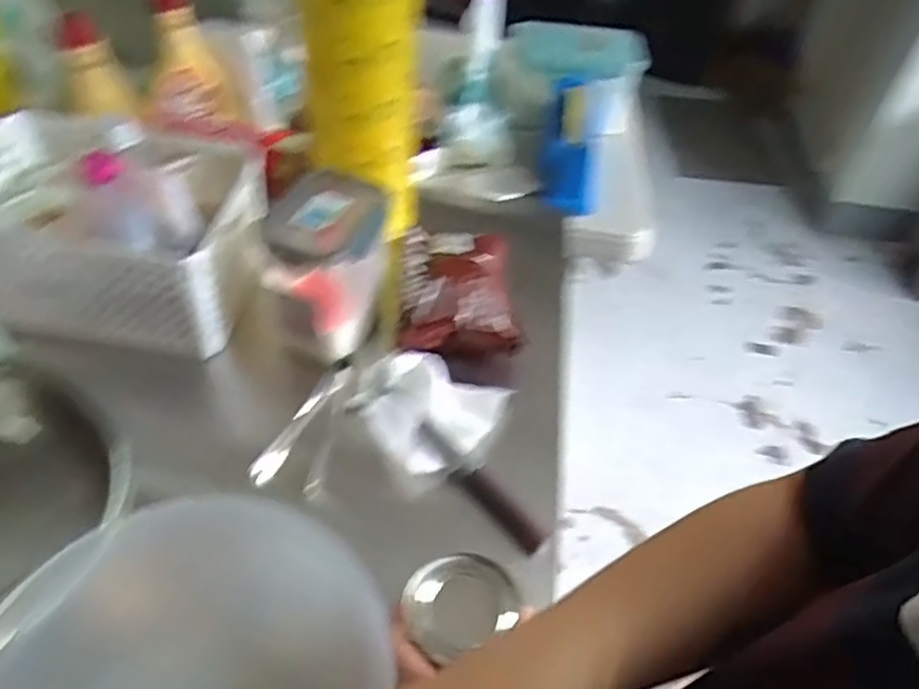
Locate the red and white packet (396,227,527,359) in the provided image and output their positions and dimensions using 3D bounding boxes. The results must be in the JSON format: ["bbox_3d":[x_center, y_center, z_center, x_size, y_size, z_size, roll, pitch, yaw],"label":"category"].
[{"bbox_3d":[0.000,-0.060,0.723,0.118,0.065,0.133,4,46,-4],"label":"red and white packet"}]

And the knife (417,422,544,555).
[{"bbox_3d":[0.015,0.124,0.612,0.146,0.022,0.022,45,55,12],"label":"knife"}]

